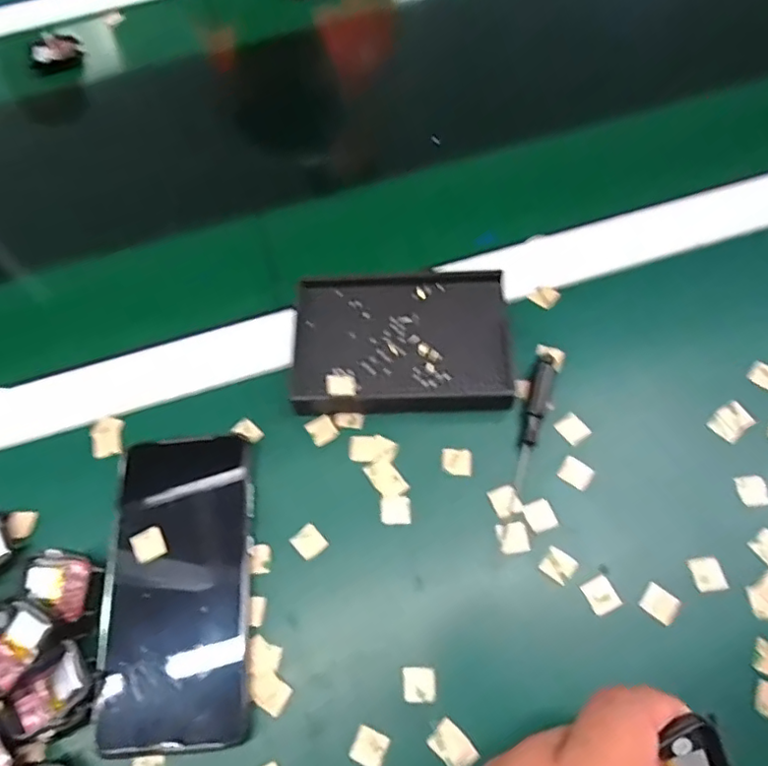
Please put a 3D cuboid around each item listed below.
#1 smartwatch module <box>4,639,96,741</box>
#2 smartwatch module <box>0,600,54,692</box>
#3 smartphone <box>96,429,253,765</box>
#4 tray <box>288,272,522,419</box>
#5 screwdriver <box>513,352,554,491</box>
[{"bbox_3d":[-0.167,0.156,0.296,0.041,0.012,0.031,-39,67,-14],"label":"smartwatch module"},{"bbox_3d":[-0.190,0.134,0.303,0.033,0.015,0.038,22,67,14],"label":"smartwatch module"},{"bbox_3d":[-0.112,0.108,0.323,0.076,0.015,0.163,-6,63,1],"label":"smartphone"},{"bbox_3d":[0.011,-0.026,0.375,0.132,0.028,0.092,-1,64,4],"label":"tray"},{"bbox_3d":[0.090,0.021,0.353,0.010,0.014,0.086,14,65,11],"label":"screwdriver"}]

